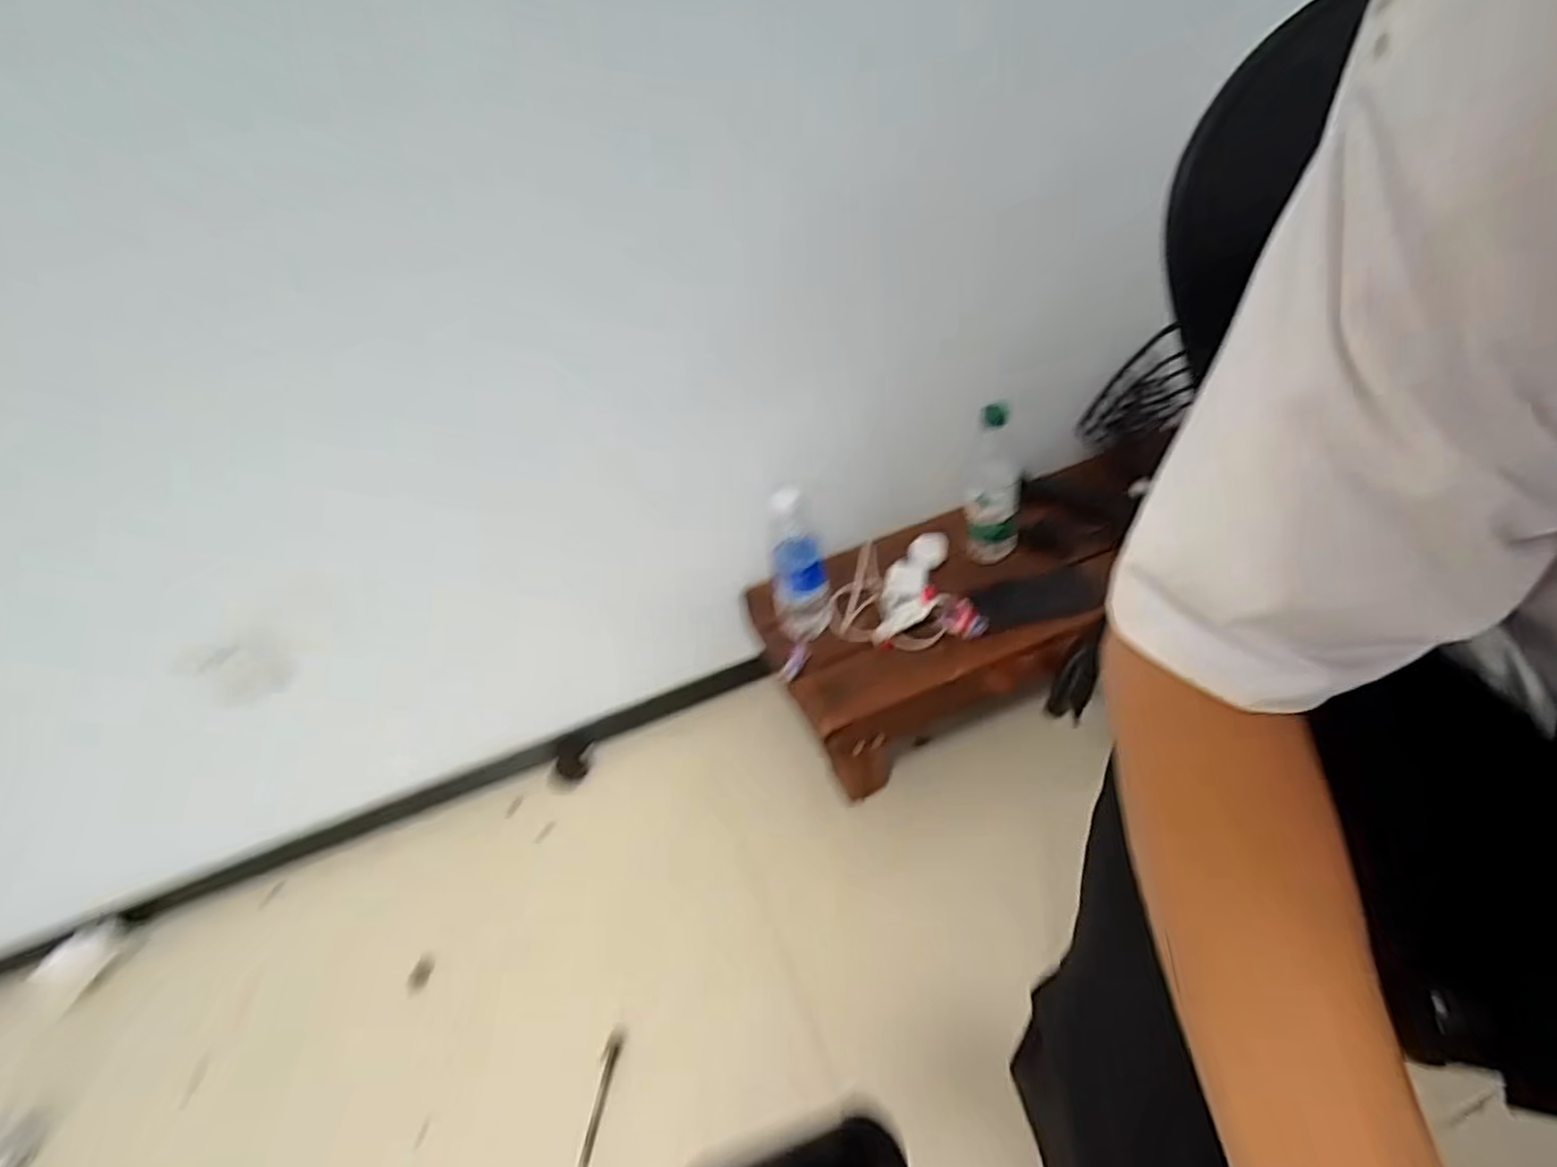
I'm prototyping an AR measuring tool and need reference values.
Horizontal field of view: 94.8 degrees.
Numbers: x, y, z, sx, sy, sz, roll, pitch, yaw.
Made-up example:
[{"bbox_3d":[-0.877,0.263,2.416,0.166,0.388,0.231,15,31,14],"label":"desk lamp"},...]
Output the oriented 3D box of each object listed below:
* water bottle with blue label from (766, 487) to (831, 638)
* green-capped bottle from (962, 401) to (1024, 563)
[{"bbox_3d":[0.026,-0.021,0.901,0.068,0.191,0.060,-6,37,2],"label":"water bottle with blue label"},{"bbox_3d":[0.282,-0.123,0.944,0.068,0.221,0.073,10,40,22],"label":"green-capped bottle"}]

